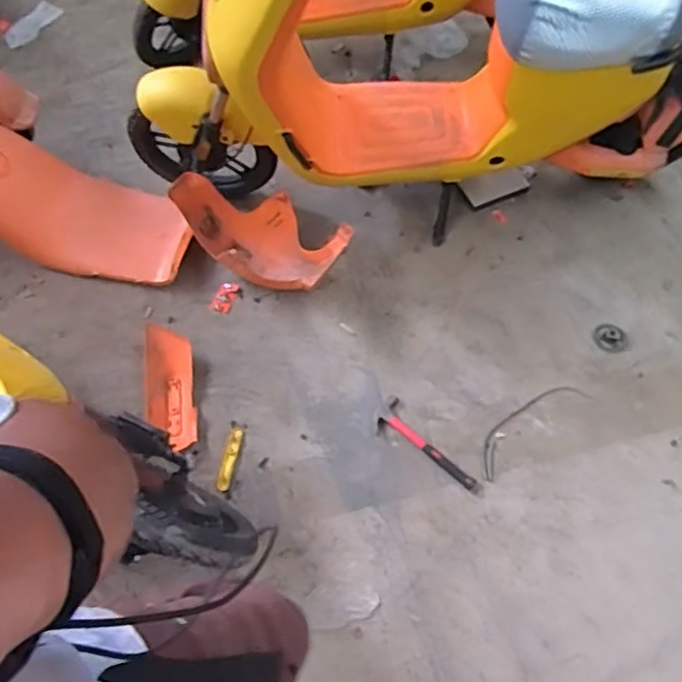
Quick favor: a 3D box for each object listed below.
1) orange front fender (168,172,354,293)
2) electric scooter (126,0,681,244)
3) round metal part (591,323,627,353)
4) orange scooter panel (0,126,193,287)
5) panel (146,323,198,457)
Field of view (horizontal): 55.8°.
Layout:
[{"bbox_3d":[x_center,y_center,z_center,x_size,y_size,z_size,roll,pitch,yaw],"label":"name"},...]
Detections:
[{"bbox_3d":[-0.201,-0.268,1.592,0.409,0.181,0.181,23,64,13],"label":"orange front fender"},{"bbox_3d":[0.192,-0.595,1.308,1.334,0.902,0.481,-16,63,-8],"label":"electric scooter"},{"bbox_3d":[0.665,-0.008,1.592,0.083,0.008,0.081,0,62,1],"label":"round metal part"},{"bbox_3d":[-0.679,-0.311,1.595,0.586,0.095,0.264,22,101,-8],"label":"orange scooter panel"},{"bbox_3d":[-0.398,0.105,1.494,0.110,0.042,0.295,-9,62,-4],"label":"panel"}]

